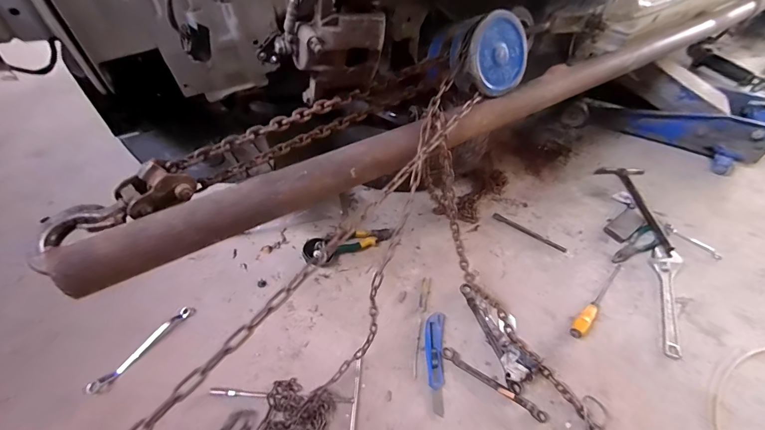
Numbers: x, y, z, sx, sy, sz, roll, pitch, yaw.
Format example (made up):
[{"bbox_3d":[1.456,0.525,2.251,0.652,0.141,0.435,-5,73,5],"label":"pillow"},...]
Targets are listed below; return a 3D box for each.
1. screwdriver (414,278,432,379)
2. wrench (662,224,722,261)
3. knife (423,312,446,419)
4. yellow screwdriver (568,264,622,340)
[{"bbox_3d":[0.088,0.244,0.777,0.021,0.017,0.227,9,53,6],"label":"screwdriver"},{"bbox_3d":[0.839,0.072,0.929,0.038,0.011,0.139,-37,62,-25],"label":"wrench"},{"bbox_3d":[0.111,0.308,0.735,0.045,0.025,0.201,5,53,3],"label":"knife"},{"bbox_3d":[0.517,0.197,0.818,0.258,0.026,0.030,-37,62,-25],"label":"yellow screwdriver"}]

